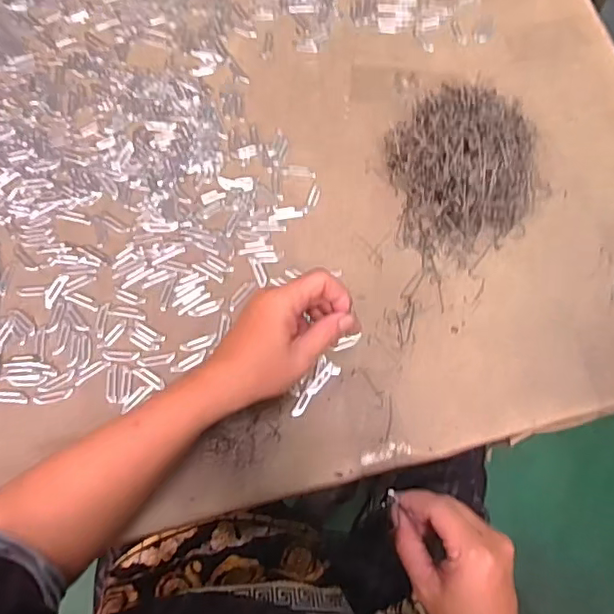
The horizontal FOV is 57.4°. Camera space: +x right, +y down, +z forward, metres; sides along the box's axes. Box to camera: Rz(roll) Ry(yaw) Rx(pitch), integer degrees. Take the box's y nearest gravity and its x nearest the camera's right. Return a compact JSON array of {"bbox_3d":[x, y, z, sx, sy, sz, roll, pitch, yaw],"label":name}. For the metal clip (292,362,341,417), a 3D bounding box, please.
[{"bbox_3d":[0.008,0.076,0.515,0.012,0.004,0.060,40,75,13],"label":"metal clip"}]

